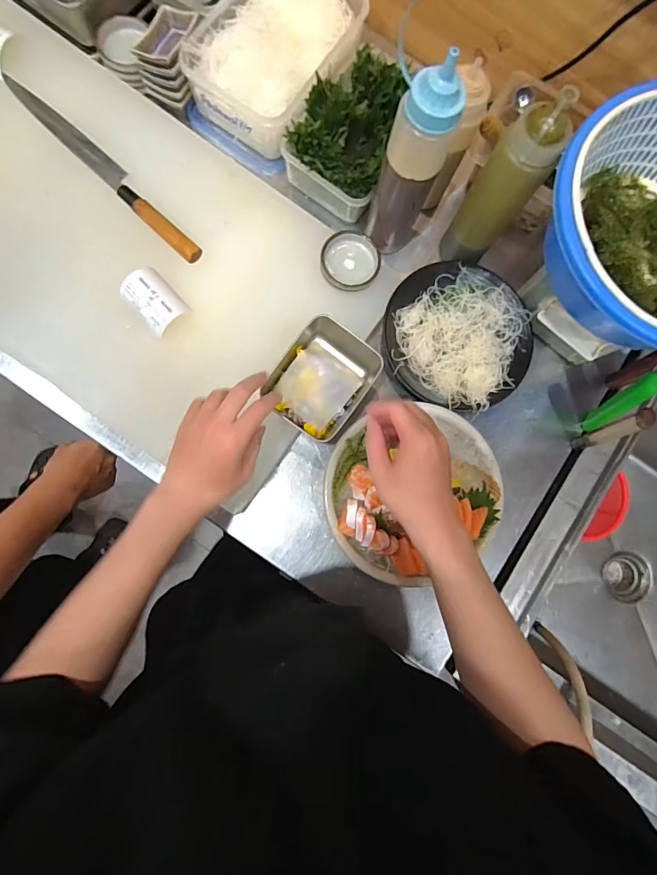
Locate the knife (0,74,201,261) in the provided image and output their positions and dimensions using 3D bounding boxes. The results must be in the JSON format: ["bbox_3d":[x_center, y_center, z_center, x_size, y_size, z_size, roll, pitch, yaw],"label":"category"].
[{"bbox_3d":[-0.301,-0.362,0.560,0.354,0.021,0.031,45,81,1],"label":"knife"}]

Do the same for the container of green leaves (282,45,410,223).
[{"bbox_3d":[0.033,-0.425,0.589,0.145,0.090,0.199,23,81,-3],"label":"container of green leaves"}]

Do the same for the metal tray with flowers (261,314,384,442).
[{"bbox_3d":[-0.005,-0.073,0.528,0.110,0.052,0.133,34,81,-1],"label":"metal tray with flowers"}]

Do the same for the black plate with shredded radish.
[{"bbox_3d":[0.179,-0.142,0.598,0.202,0.037,0.205,1,83,-6],"label":"black plate with shredded radish"}]

